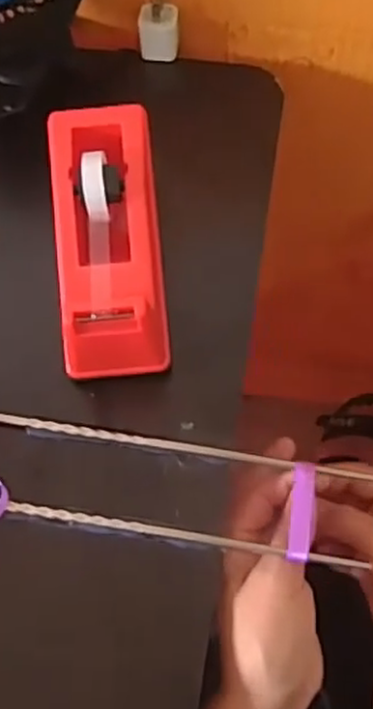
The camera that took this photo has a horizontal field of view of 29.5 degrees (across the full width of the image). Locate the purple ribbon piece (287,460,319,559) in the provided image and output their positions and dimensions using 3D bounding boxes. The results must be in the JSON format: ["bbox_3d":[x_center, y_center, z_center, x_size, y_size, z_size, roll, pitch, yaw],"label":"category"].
[{"bbox_3d":[0.063,0.082,0.380,0.011,0.007,0.051,5,63,2],"label":"purple ribbon piece"}]

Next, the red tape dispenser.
[{"bbox_3d":[-0.047,-0.066,0.417,0.062,0.069,0.158,-5,67,0],"label":"red tape dispenser"}]

